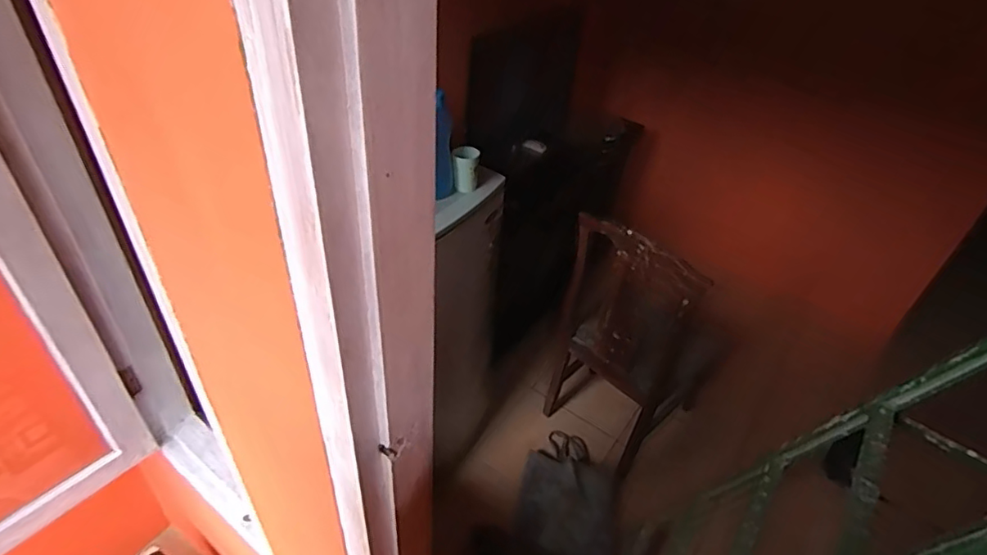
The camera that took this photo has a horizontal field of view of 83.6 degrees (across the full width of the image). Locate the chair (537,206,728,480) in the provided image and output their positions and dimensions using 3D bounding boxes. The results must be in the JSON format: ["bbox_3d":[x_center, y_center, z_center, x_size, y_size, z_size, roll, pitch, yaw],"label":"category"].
[{"bbox_3d":[0.489,0.163,1.834,0.462,0.870,0.455,33,48,28],"label":"chair"}]

